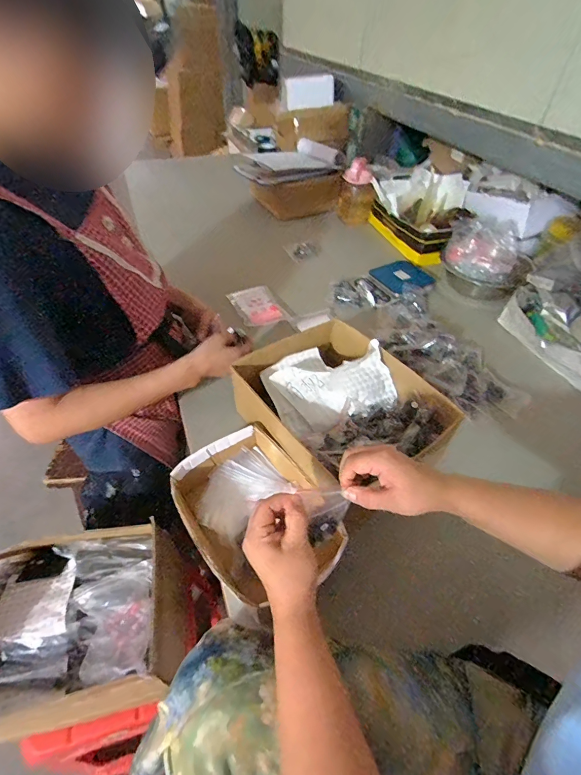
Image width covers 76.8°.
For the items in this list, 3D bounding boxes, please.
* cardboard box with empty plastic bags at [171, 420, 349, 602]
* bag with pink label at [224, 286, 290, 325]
[{"bbox_3d":[-0.062,0.186,0.560,0.179,0.067,0.236,-27,53,-25],"label":"cardboard box with empty plastic bags"},{"bbox_3d":[-0.080,-0.210,0.945,0.113,0.029,0.145,-21,51,-20],"label":"bag with pink label"}]

